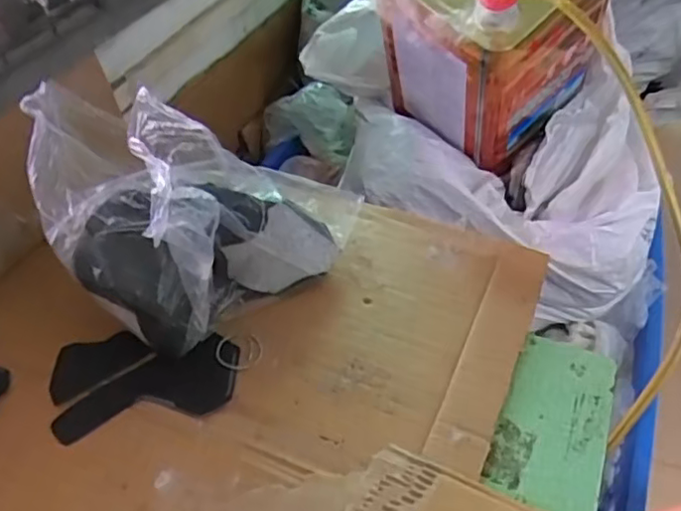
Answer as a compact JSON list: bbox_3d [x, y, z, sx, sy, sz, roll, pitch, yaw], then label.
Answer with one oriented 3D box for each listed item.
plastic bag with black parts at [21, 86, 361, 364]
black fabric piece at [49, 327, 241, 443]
[{"bbox_3d":[-0.158,-0.041,0.682,0.324,0.199,0.255,1,44,3],"label":"plastic bag with black parts"},{"bbox_3d":[-0.205,0.125,0.658,0.188,0.012,0.116,-10,44,-7],"label":"black fabric piece"}]

